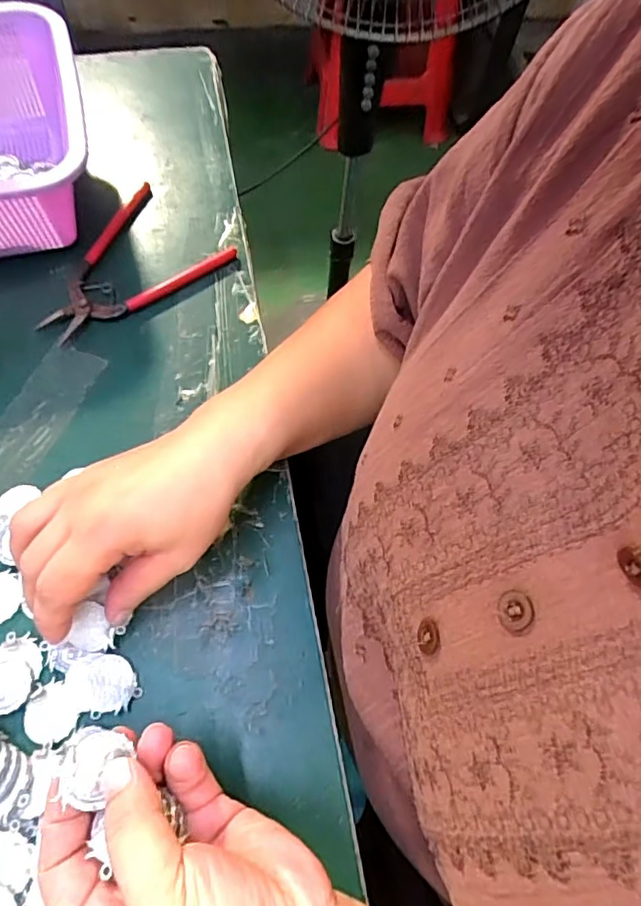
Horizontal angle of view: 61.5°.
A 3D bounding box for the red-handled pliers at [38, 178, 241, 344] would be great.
[{"bbox_3d":[-0.150,-0.140,0.414,0.107,0.009,0.148,35,67,13],"label":"red-handled pliers"}]

